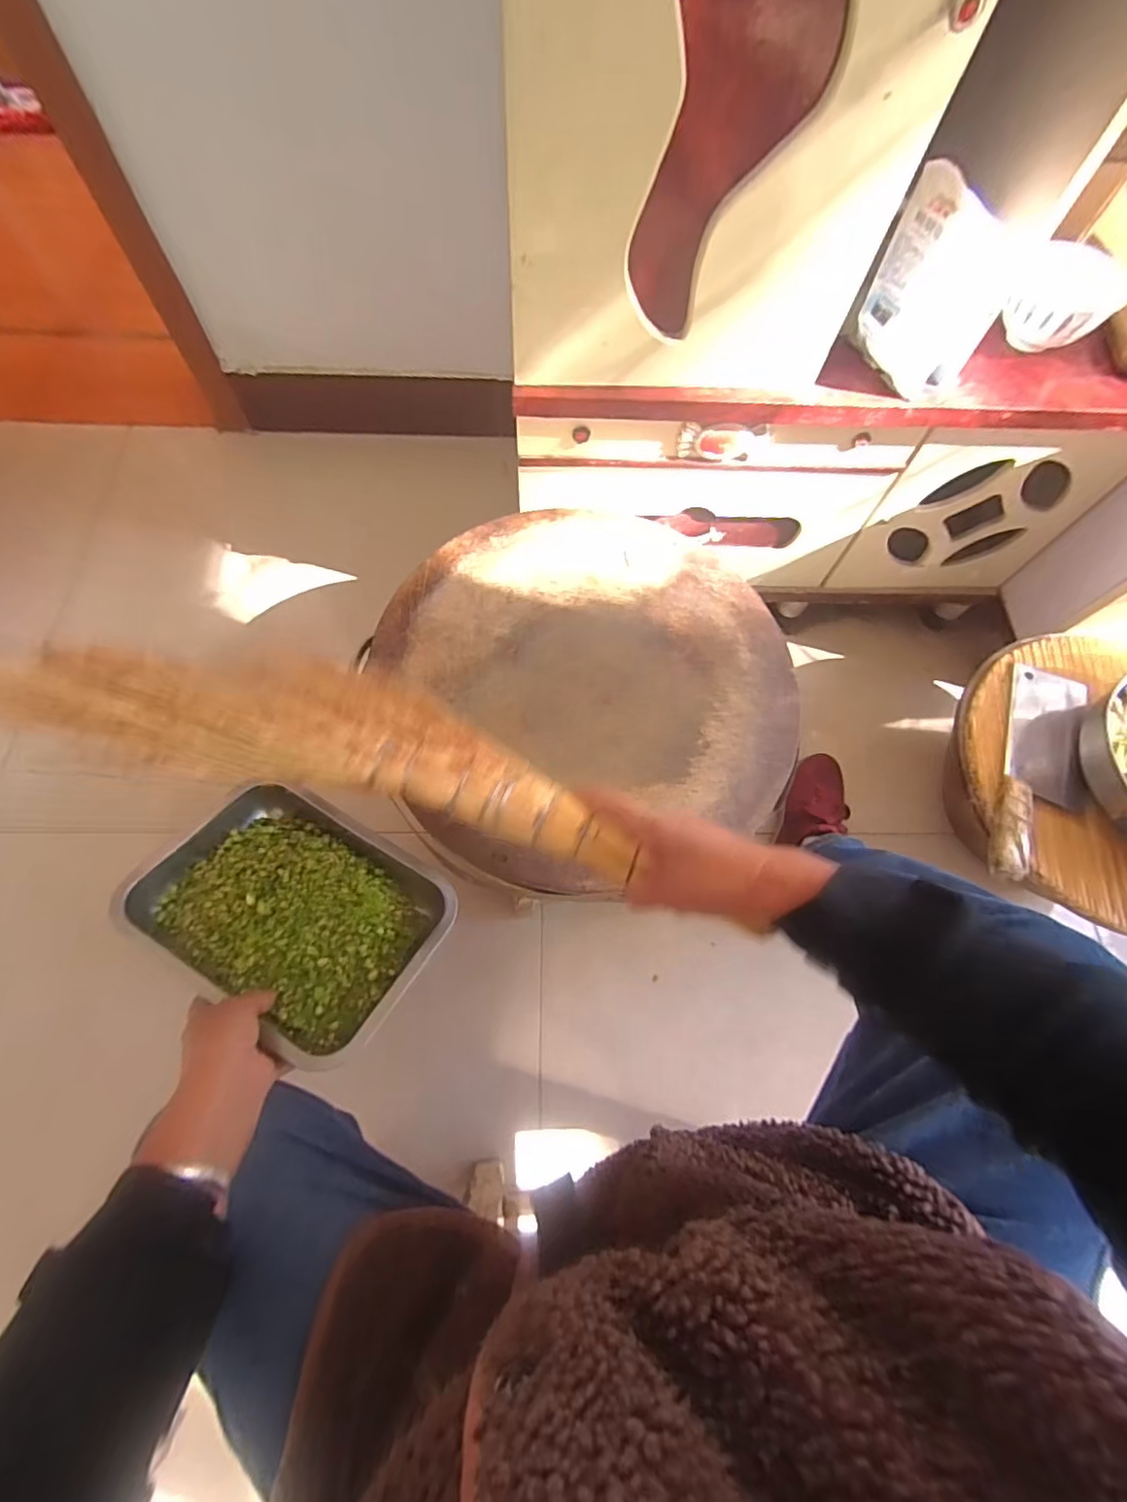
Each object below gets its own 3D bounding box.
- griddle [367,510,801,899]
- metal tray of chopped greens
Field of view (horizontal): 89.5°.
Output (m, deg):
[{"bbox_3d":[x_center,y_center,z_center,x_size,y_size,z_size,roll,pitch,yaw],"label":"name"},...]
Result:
[{"bbox_3d":[0.035,-0.093,0.626,0.431,0.039,0.433,1,69,-2],"label":"griddle"},{"bbox_3d":[-0.250,0.146,0.533,0.266,0.073,0.173,30,71,9],"label":"metal tray of chopped greens"}]

